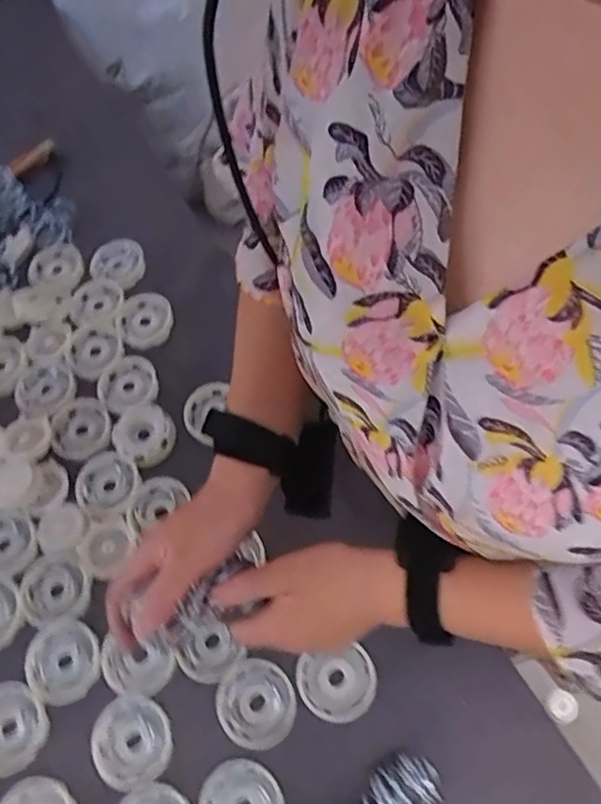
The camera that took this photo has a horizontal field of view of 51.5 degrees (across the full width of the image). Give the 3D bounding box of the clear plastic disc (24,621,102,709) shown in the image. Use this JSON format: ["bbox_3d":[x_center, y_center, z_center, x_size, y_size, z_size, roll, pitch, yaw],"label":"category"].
[{"bbox_3d":[-0.199,0.216,0.517,0.055,0.016,0.063,-26,63,-10],"label":"clear plastic disc"}]

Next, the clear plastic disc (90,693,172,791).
[{"bbox_3d":[-0.135,0.270,0.497,0.063,0.011,0.064,-2,61,3],"label":"clear plastic disc"}]

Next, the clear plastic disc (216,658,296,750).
[{"bbox_3d":[-0.036,0.244,0.505,0.060,0.009,0.063,-2,61,3],"label":"clear plastic disc"}]

